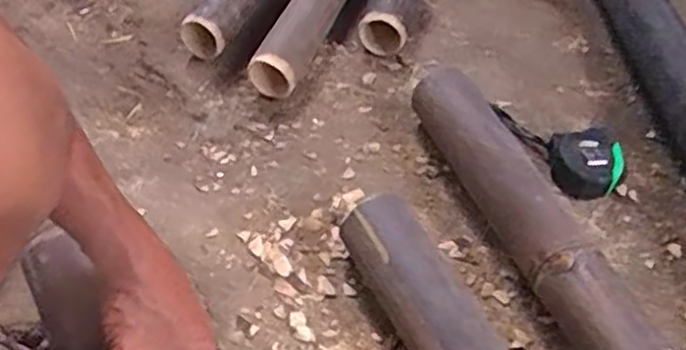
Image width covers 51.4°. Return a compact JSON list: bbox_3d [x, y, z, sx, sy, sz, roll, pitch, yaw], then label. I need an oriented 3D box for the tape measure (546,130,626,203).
[{"bbox_3d":[0.281,-0.017,0.821,0.074,0.047,0.084,-7,48,-10],"label":"tape measure"}]

